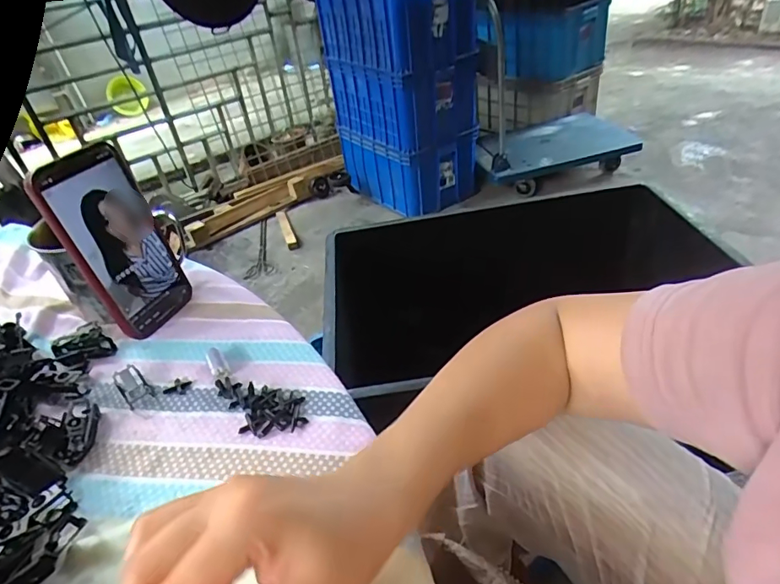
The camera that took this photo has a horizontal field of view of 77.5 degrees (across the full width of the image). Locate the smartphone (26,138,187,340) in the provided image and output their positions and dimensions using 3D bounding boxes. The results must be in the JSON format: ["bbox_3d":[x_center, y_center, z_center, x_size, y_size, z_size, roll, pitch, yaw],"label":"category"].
[{"bbox_3d":[-0.230,-0.040,0.415,0.013,0.159,0.077,5,39,27],"label":"smartphone"}]

